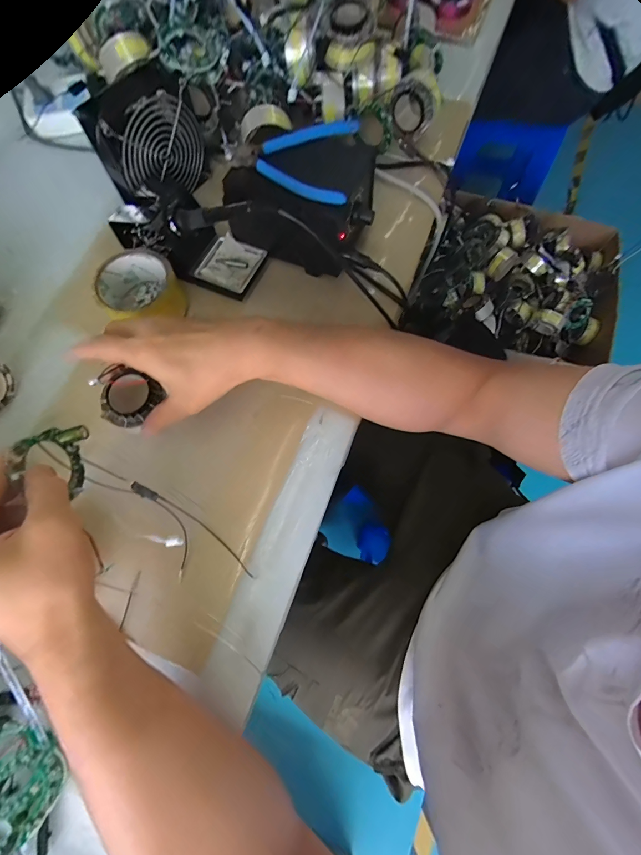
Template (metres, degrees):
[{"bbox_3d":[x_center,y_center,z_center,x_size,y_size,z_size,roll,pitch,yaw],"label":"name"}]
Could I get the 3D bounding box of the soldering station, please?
[{"bbox_3d":[-0.018,-0.260,0.401,0.150,0.094,0.122,26,72,10],"label":"soldering station"}]

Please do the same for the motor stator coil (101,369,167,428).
[{"bbox_3d":[-0.187,-0.031,0.346,0.057,0.022,0.046,-43,111,6],"label":"motor stator coil"}]

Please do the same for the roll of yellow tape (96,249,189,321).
[{"bbox_3d":[-0.201,-0.152,0.398,0.085,0.046,0.090,-25,71,-9],"label":"roll of yellow tape"}]

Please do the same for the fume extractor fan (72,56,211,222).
[{"bbox_3d":[-0.194,-0.337,0.412,0.065,0.099,0.138,30,72,11],"label":"fume extractor fan"}]

